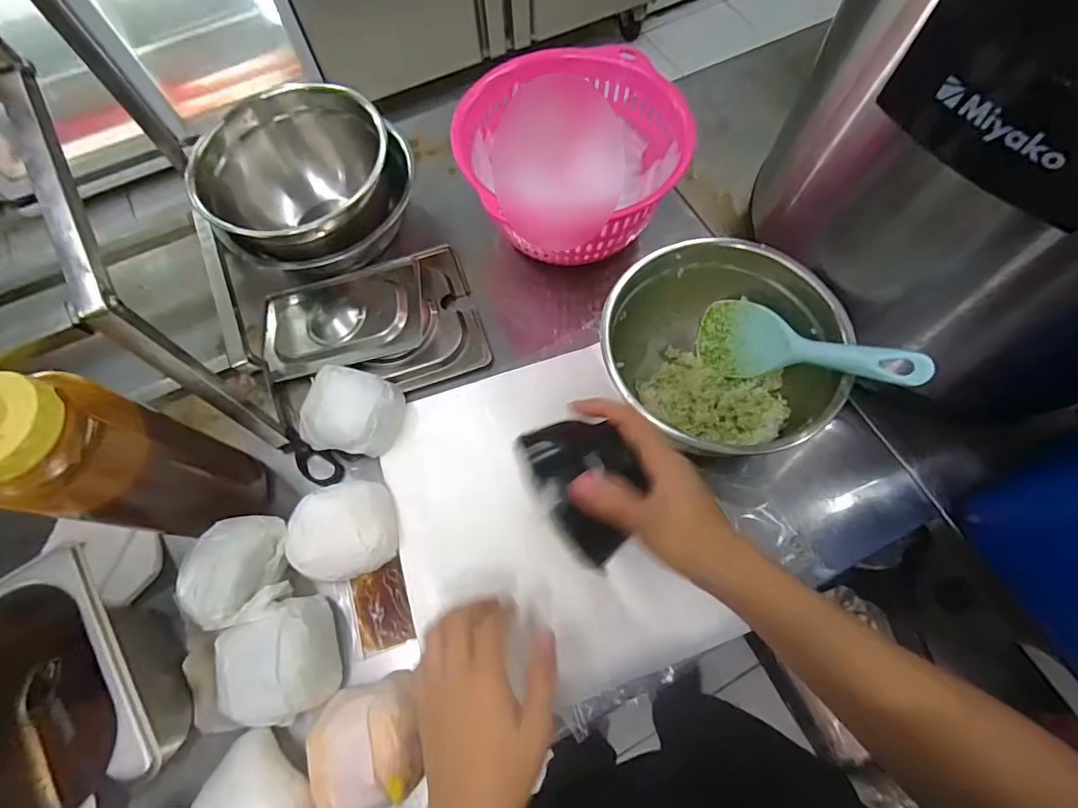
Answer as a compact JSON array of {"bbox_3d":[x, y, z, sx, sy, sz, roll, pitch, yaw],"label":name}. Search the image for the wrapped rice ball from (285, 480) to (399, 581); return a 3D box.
[{"bbox_3d":[-0.164,0.107,0.425,0.080,0.048,0.073,-1,67,1],"label":"wrapped rice ball"}]

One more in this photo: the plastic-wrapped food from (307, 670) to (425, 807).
[{"bbox_3d":[-0.123,0.246,0.368,0.076,0.051,0.076,-14,68,-4],"label":"plastic-wrapped food"}]

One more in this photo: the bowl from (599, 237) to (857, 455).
[{"bbox_3d":[0.148,-0.038,0.449,0.184,0.107,0.186,-1,67,1],"label":"bowl"}]

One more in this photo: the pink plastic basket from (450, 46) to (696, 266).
[{"bbox_3d":[0.035,-0.240,0.528,0.212,0.122,0.186,26,70,12],"label":"pink plastic basket"}]

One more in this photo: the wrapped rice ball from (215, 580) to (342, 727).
[{"bbox_3d":[-0.199,0.192,0.391,0.078,0.052,0.091,-26,69,-9],"label":"wrapped rice ball"}]

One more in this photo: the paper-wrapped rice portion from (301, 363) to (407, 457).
[{"bbox_3d":[-0.170,0.008,0.466,0.073,0.053,0.074,-1,67,1],"label":"paper-wrapped rice portion"}]

